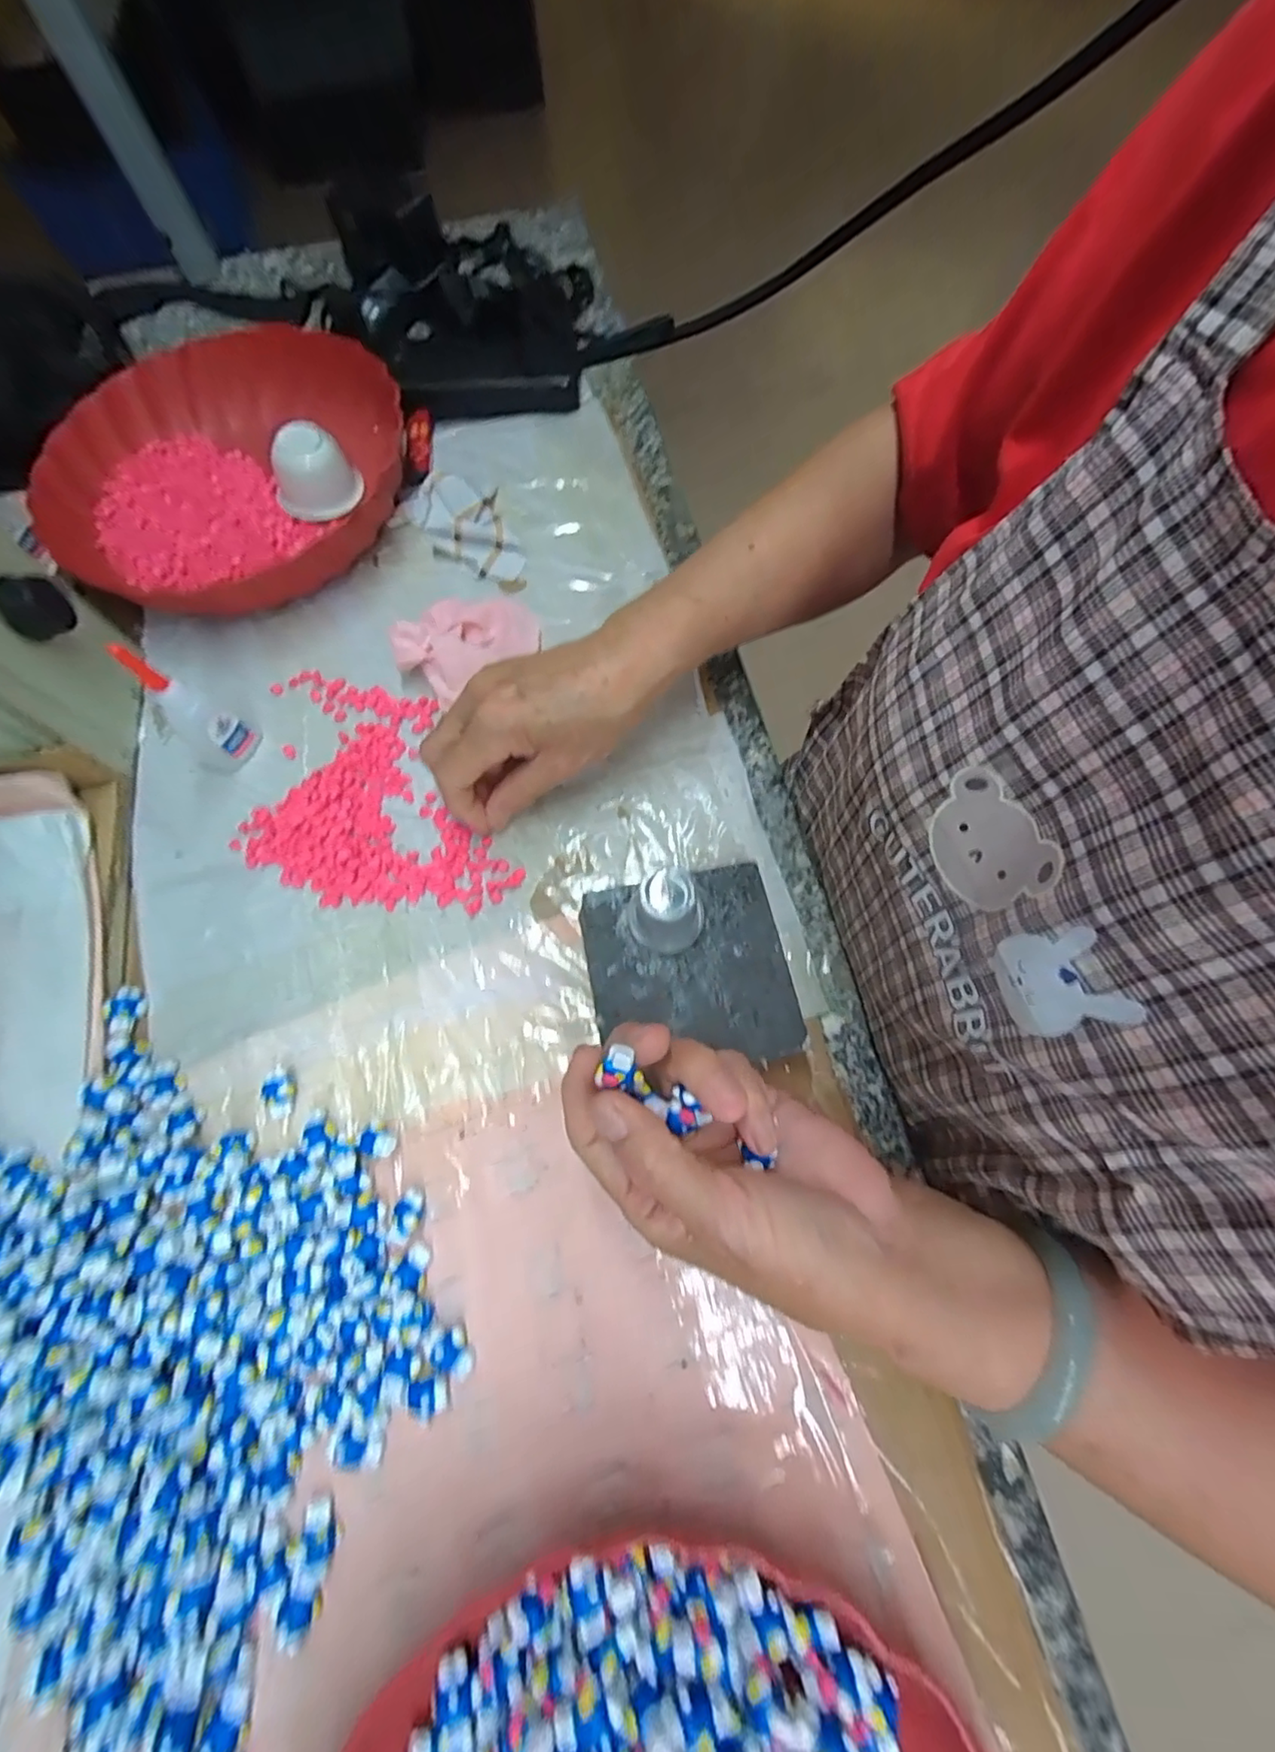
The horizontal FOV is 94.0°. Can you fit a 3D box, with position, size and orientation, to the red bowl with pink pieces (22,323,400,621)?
[{"bbox_3d":[-0.279,-0.281,0.411,0.243,0.043,0.231,0,69,-1],"label":"red bowl with pink pieces"}]

